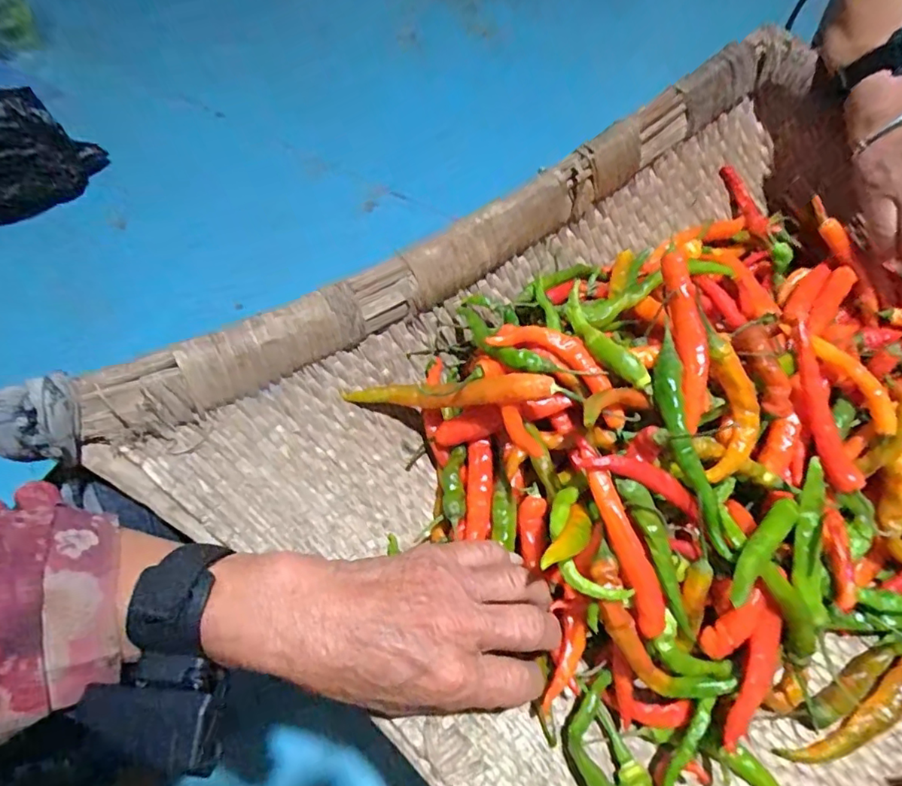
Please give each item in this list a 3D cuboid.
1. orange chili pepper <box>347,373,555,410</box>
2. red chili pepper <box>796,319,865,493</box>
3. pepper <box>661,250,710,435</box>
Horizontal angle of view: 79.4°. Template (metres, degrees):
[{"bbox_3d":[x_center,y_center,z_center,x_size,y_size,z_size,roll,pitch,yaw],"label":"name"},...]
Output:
[{"bbox_3d":[-0.005,0.000,0.334,0.137,0.017,0.018,-3,52,31],"label":"orange chili pepper"},{"bbox_3d":[0.224,0.010,0.328,0.015,0.014,0.102,-17,91,-13],"label":"red chili pepper"},{"bbox_3d":[0.134,-0.029,0.309,0.019,0.014,0.100,-3,81,-4],"label":"pepper"}]

